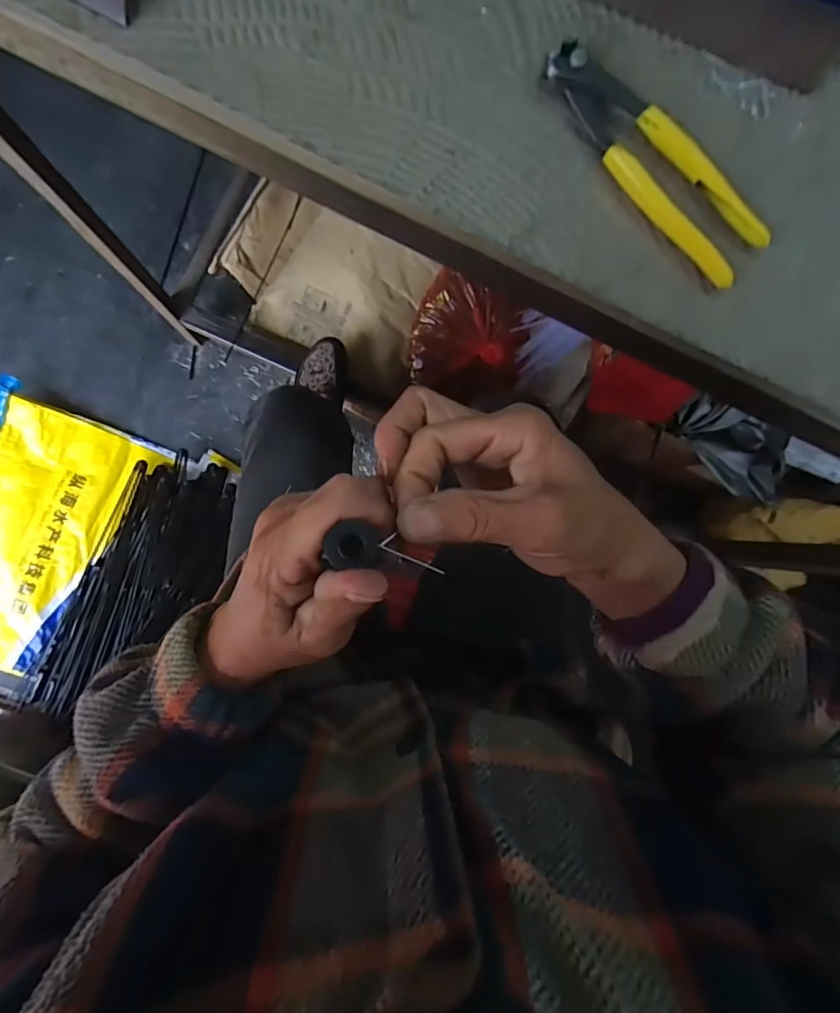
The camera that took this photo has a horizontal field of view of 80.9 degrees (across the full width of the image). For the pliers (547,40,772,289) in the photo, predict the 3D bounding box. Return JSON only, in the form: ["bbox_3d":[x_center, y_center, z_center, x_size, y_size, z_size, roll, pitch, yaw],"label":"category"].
[{"bbox_3d":[0.139,-0.204,0.291,0.162,0.015,0.045,45,85,-4],"label":"pliers"}]

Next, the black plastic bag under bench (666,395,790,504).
[{"bbox_3d":[0.572,-0.113,0.879,0.213,0.053,0.131,37,85,-4],"label":"black plastic bag under bench"}]

